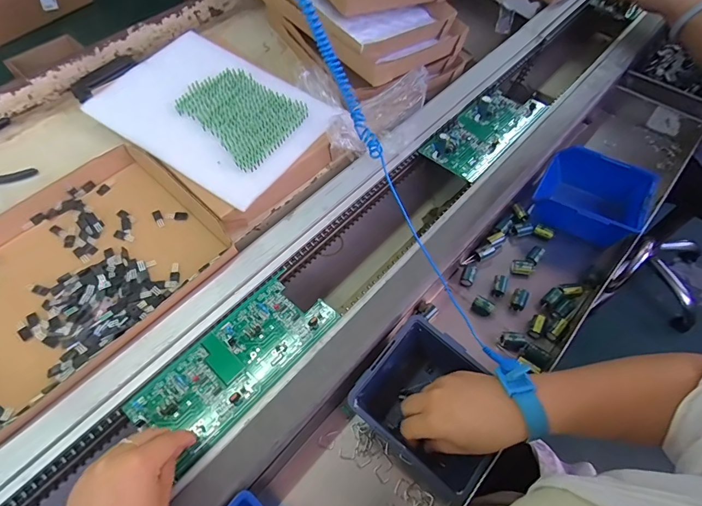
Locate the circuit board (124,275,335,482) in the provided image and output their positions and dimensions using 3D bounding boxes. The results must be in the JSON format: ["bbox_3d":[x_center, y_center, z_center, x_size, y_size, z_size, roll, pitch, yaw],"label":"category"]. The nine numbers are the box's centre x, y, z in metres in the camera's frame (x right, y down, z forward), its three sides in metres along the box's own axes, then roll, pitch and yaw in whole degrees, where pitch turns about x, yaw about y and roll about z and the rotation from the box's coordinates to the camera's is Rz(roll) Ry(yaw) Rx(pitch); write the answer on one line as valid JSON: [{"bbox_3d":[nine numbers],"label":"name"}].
[{"bbox_3d":[-0.120,0.114,0.426,0.098,0.007,0.210,36,66,23],"label":"circuit board"}]

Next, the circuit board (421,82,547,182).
[{"bbox_3d":[0.204,-0.194,0.602,0.096,0.025,0.202,38,67,24],"label":"circuit board"}]

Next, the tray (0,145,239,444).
[{"bbox_3d":[-0.328,0.018,0.458,0.241,0.032,0.318,38,66,24],"label":"tray"}]

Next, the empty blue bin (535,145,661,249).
[{"bbox_3d":[0.329,-0.074,0.552,0.129,0.066,0.116,27,63,19],"label":"empty blue bin"}]

